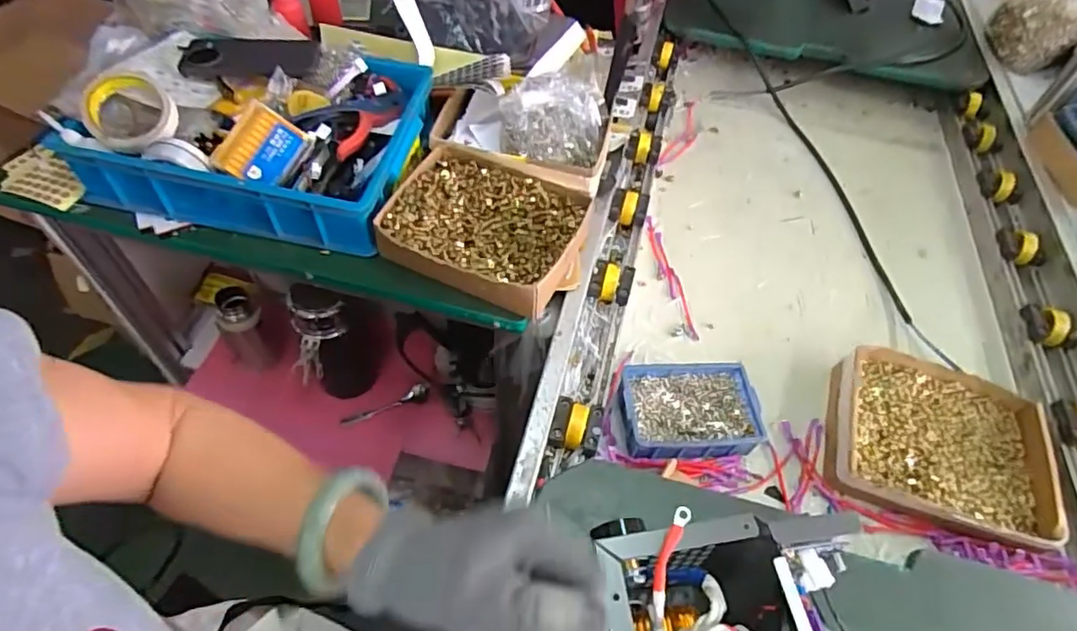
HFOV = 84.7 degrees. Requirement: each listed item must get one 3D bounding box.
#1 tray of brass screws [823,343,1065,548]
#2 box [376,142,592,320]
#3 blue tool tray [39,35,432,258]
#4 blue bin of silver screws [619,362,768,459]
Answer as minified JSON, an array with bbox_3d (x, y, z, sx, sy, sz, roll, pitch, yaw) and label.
[{"bbox_3d":[0.444,0.144,0.665,0.232,0.049,0.203,19,53,9],"label":"tray of brass screws"},{"bbox_3d":[-0.059,-0.110,0.703,0.219,0.054,0.198,18,53,9],"label":"box"},{"bbox_3d":[-0.353,-0.231,0.743,0.392,0.097,0.268,11,53,3],"label":"blue tool tray"},{"bbox_3d":[0.167,0.110,0.665,0.151,0.050,0.102,-1,53,-6],"label":"blue bin of silver screws"}]

